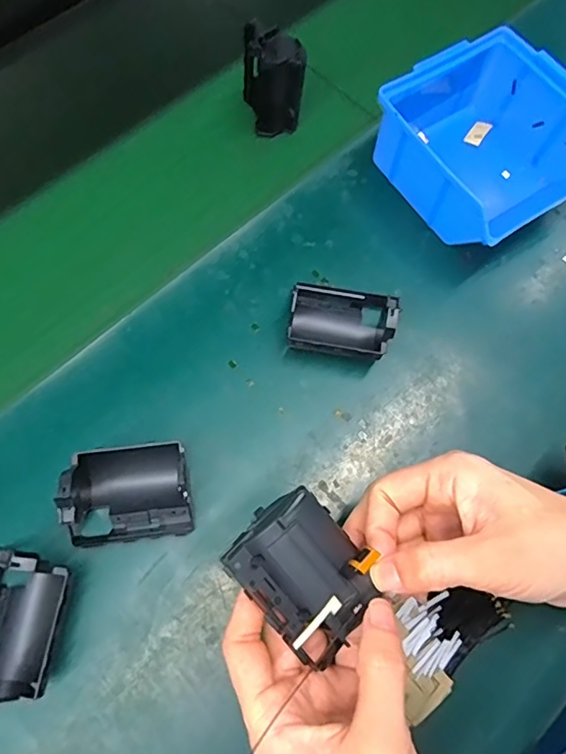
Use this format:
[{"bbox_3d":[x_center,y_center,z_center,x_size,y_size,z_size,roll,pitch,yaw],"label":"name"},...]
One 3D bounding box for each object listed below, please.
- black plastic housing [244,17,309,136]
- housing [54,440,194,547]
[{"bbox_3d":[-0.007,-0.236,0.418,0.046,0.069,0.040,-4,70,-2],"label":"black plastic housing"},{"bbox_3d":[-0.091,0.067,0.313,0.073,0.038,0.057,-7,70,-4],"label":"housing"}]

